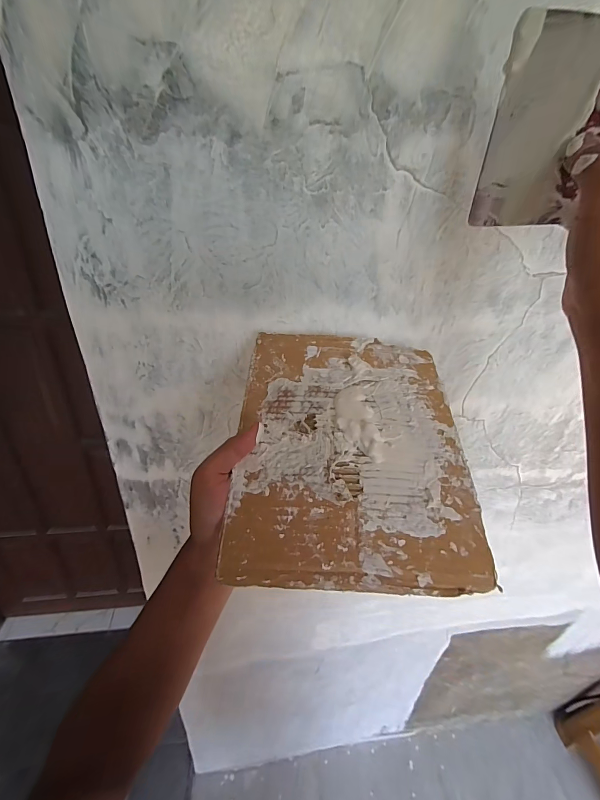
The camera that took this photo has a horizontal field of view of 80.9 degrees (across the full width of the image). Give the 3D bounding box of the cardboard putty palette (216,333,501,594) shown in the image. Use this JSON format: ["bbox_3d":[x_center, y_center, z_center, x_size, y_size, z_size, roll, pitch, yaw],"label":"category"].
[{"bbox_3d":[0.043,0.028,0.300,0.185,0.013,0.237,3,52,0],"label":"cardboard putty palette"}]

